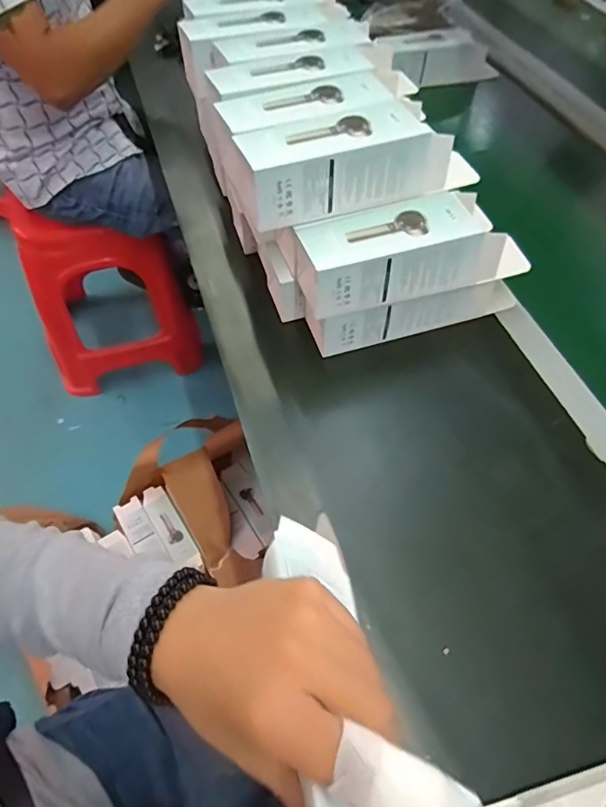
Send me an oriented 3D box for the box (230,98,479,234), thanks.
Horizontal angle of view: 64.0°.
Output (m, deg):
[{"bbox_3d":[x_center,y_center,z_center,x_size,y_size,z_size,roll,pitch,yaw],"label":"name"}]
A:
[{"bbox_3d":[0.050,-0.224,0.447,0.239,0.060,0.068,-17,57,-14],"label":"box"}]

